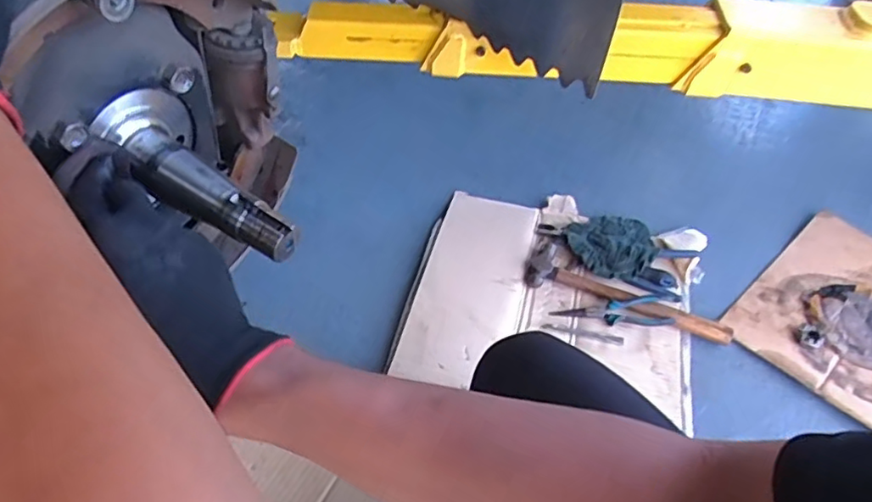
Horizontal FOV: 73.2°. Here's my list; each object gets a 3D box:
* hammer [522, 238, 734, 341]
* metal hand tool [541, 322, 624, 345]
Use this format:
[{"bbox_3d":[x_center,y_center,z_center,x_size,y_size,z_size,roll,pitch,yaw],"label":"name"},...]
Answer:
[{"bbox_3d":[0.329,0.065,1.003,0.350,0.026,0.096,19,52,11],"label":"hammer"},{"bbox_3d":[0.241,0.133,0.961,0.131,0.005,0.016,11,51,5],"label":"metal hand tool"}]

